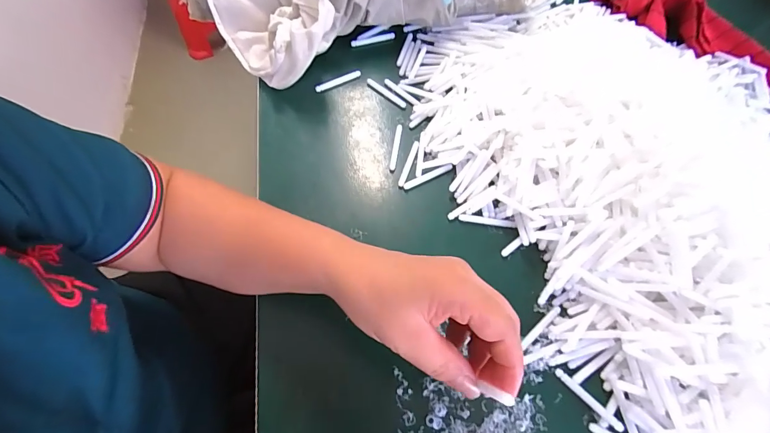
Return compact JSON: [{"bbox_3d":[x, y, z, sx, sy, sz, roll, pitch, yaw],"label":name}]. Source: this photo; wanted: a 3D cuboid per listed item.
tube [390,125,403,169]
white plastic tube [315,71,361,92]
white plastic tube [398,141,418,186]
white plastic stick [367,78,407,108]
[{"bbox_3d":[0.012,-0.077,0.409,0.007,0.004,0.061,9,65,2],"label":"tube"},{"bbox_3d":[-0.057,-0.163,0.443,0.058,0.008,0.008,-24,68,-13],"label":"white plastic tube"},{"bbox_3d":[0.025,-0.057,0.394,0.007,0.005,0.056,18,66,6],"label":"white plastic tube"},{"bbox_3d":[0.002,-0.149,0.441,0.058,0.004,0.009,38,69,14],"label":"white plastic stick"}]

